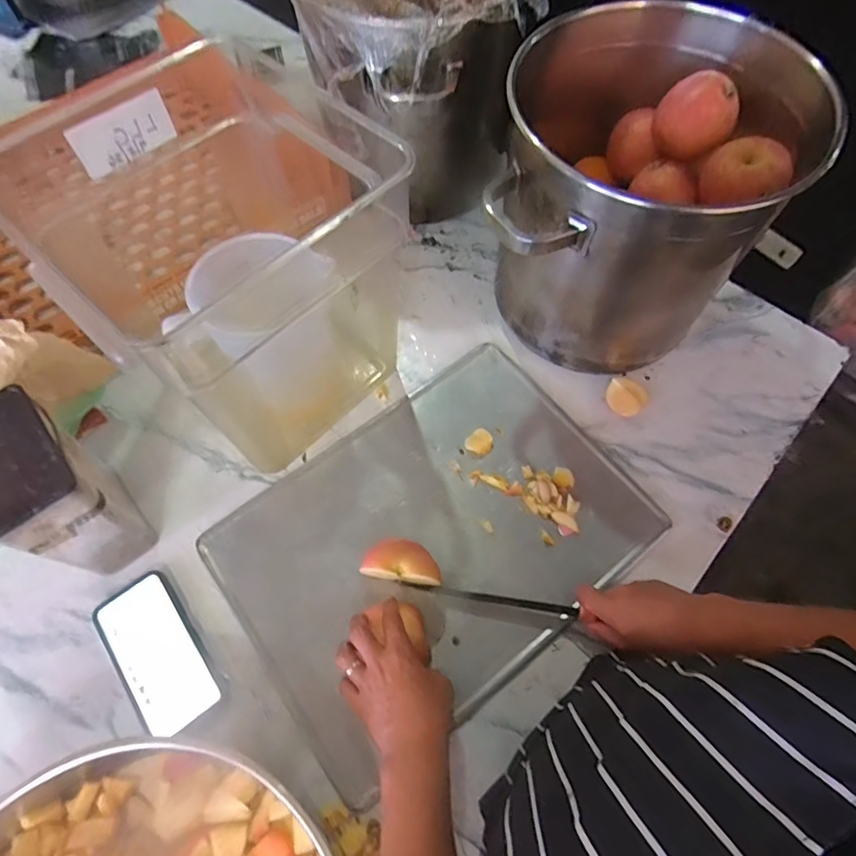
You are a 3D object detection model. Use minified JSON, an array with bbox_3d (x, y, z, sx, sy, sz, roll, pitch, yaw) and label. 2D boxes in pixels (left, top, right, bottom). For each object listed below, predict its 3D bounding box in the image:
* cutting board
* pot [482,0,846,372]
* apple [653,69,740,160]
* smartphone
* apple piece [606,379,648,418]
[{"bbox_3d":[0.008,0.120,0.600,0.448,0.020,0.326,-35,70,-16],"label":"cutting board"},{"bbox_3d":[0.229,-0.245,0.606,0.309,0.308,0.274,4,64,3],"label":"pot"},{"bbox_3d":[0.283,-0.328,0.548,0.078,0.067,0.063,22,66,11],"label":"apple"},{"bbox_3d":[-0.284,0.236,0.541,0.080,0.012,0.166,-36,69,-15],"label":"smartphone"},{"bbox_3d":[0.256,-0.039,0.666,0.049,0.019,0.054,27,67,13],"label":"apple piece"}]

